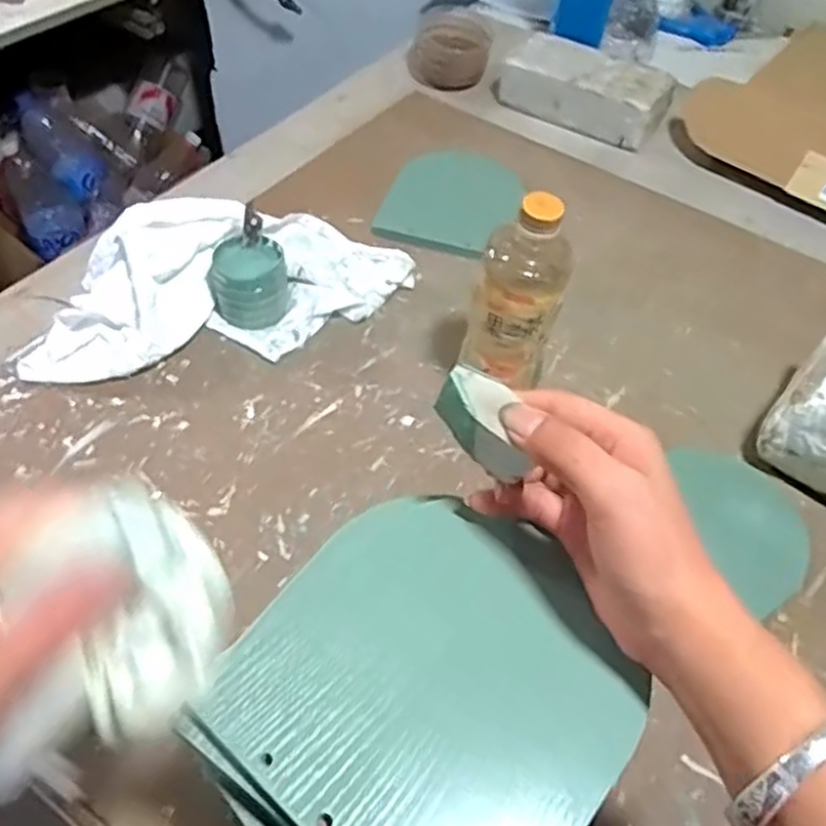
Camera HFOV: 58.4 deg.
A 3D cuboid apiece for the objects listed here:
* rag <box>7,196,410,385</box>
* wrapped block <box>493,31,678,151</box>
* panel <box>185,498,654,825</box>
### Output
[{"bbox_3d":[-0.182,-0.126,0.697,0.368,0.069,0.166,-16,54,-16],"label":"rag"},{"bbox_3d":[0.222,-0.424,0.959,0.216,0.065,0.100,25,54,16],"label":"wrapped block"},{"bbox_3d":[0.012,0.111,0.307,0.147,0.011,0.157,34,56,22],"label":"panel"}]

